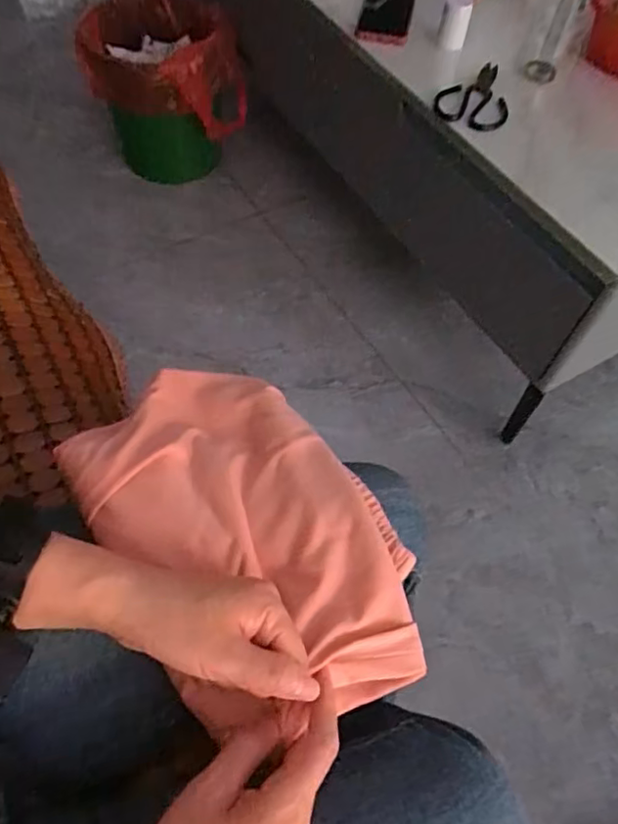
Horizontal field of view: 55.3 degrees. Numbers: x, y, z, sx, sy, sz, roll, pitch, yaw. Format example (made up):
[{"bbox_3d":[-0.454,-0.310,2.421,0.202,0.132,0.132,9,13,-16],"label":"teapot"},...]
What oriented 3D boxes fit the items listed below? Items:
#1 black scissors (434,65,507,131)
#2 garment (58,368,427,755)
[{"bbox_3d":[0.217,-0.412,0.772,0.090,0.016,0.138,18,59,6],"label":"black scissors"},{"bbox_3d":[-0.042,0.075,0.384,0.159,0.052,0.250,-29,63,-20],"label":"garment"}]

